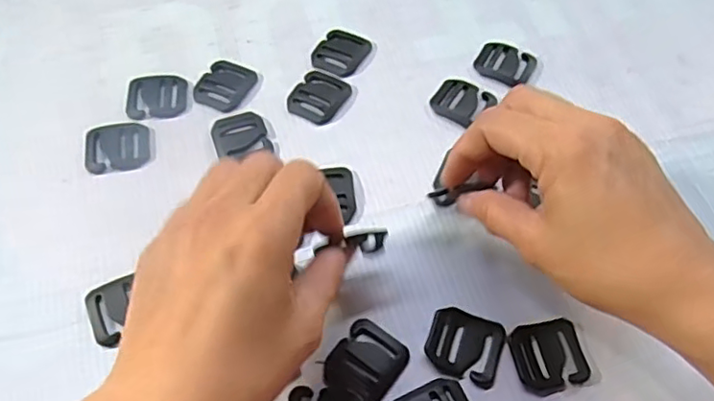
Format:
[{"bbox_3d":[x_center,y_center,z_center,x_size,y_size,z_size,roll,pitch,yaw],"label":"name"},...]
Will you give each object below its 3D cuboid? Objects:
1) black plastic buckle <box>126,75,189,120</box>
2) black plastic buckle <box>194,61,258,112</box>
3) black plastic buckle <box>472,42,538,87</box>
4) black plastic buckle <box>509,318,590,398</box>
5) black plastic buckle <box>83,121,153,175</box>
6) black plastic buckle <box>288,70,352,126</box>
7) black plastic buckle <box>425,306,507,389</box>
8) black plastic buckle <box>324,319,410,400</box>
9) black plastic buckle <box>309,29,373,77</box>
[{"bbox_3d":[-0.121,-0.064,0.360,0.036,0.004,0.033,-4,60,-3],"label":"black plastic buckle"},{"bbox_3d":[-0.082,-0.072,0.365,0.030,0.004,0.035,21,62,12],"label":"black plastic buckle"},{"bbox_3d":[0.093,-0.086,0.374,0.035,0.004,0.032,31,64,17],"label":"black plastic buckle"},{"bbox_3d":[0.091,0.073,0.279,0.034,0.004,0.032,-10,60,-6],"label":"black plastic buckle"},{"bbox_3d":[-0.138,-0.032,0.342,0.036,0.004,0.034,0,59,0],"label":"black plastic buckle"},{"bbox_3d":[-0.023,-0.063,0.360,0.031,0.004,0.037,26,63,14],"label":"black plastic buckle"},{"bbox_3d":[0.051,0.068,0.282,0.035,0.005,0.031,17,61,10],"label":"black plastic buckle"},{"bbox_3d":[0.004,0.075,0.277,0.031,0.004,0.035,34,65,18],"label":"black plastic buckle"},{"bbox_3d":[-0.010,-0.096,0.379,0.031,0.004,0.040,27,63,15],"label":"black plastic buckle"}]

